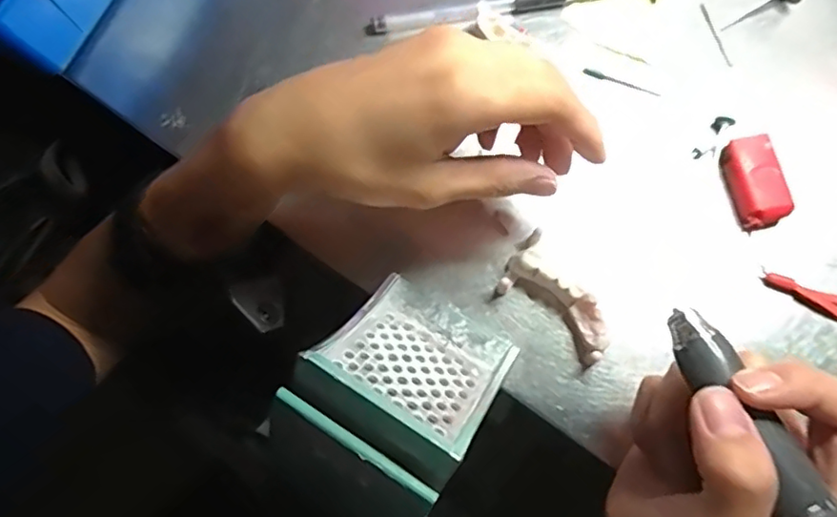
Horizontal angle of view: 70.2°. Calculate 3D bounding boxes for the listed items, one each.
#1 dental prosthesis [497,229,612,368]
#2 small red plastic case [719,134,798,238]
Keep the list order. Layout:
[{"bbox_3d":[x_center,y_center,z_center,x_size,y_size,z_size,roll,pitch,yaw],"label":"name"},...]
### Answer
[{"bbox_3d":[0.066,0.022,0.291,0.032,0.017,0.068,-34,77,-8],"label":"dental prosthesis"},{"bbox_3d":[0.169,-0.038,0.300,0.023,0.017,0.044,-11,75,-2],"label":"small red plastic case"}]

